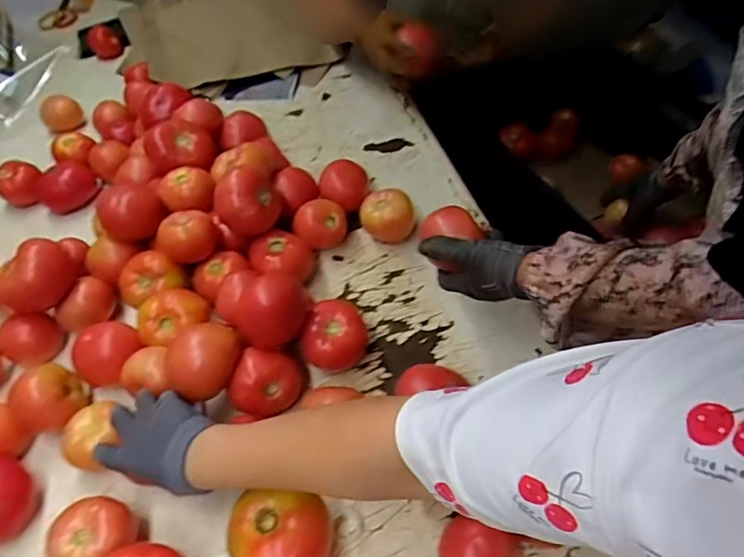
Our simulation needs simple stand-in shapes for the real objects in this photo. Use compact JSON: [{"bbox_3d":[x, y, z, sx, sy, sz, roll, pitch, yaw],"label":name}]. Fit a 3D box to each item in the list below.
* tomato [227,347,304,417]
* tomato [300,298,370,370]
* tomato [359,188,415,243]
[{"bbox_3d":[-0.124,0.117,0.603,0.080,0.062,0.074,-3,51,4],"label":"tomato"},{"bbox_3d":[-0.047,0.073,0.645,0.082,0.070,0.072,-19,51,-11],"label":"tomato"},{"bbox_3d":[0.023,-0.091,0.777,0.081,0.067,0.065,-3,50,3],"label":"tomato"}]

